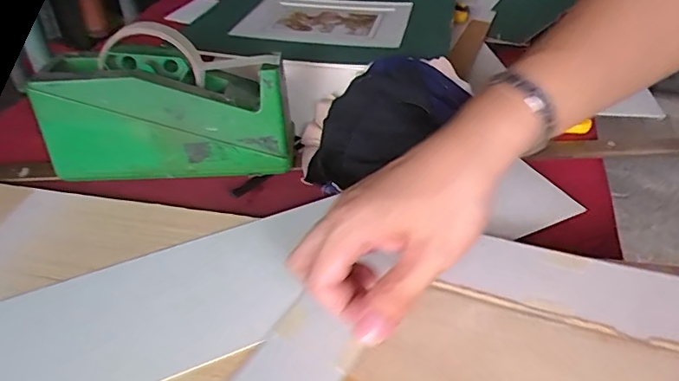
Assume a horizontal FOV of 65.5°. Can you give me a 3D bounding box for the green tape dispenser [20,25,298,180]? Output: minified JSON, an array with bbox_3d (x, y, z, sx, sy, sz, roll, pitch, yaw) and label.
[{"bbox_3d":[-0.144,-0.074,0.450,0.201,0.108,0.077,0,39,-1],"label":"green tape dispenser"}]

